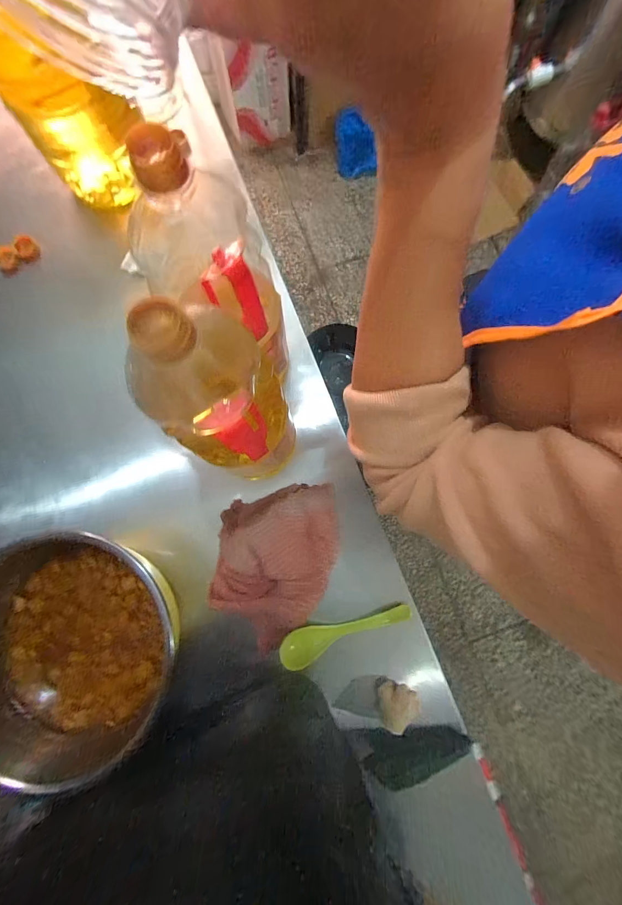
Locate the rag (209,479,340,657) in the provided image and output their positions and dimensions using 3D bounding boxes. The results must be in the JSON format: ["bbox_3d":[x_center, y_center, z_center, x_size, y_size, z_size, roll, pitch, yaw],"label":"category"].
[{"bbox_3d":[-0.045,0.132,0.413,0.144,0.030,0.190,8,81,2],"label":"rag"}]

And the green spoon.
[{"bbox_3d":[0.042,0.214,0.402,0.159,0.024,0.034,-19,81,-2],"label":"green spoon"}]

